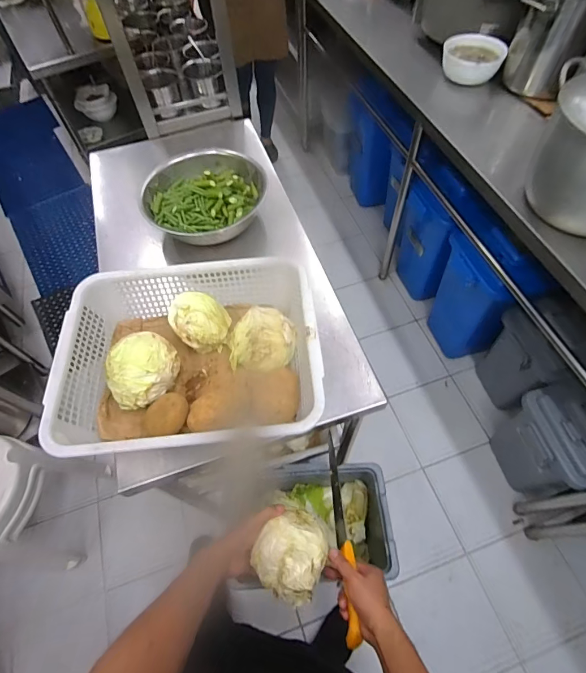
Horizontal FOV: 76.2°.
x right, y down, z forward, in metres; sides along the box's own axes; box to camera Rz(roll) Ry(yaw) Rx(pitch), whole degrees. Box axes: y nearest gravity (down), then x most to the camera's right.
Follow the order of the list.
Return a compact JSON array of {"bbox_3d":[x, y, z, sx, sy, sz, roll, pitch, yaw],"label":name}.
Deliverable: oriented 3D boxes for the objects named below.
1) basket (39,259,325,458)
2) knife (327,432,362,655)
[{"bbox_3d":[-0.177,0.036,0.678,0.423,0.123,0.335,-6,60,-1],"label":"basket"},{"bbox_3d":[0.091,0.345,0.699,0.026,0.031,0.364,-4,43,1],"label":"knife"}]

